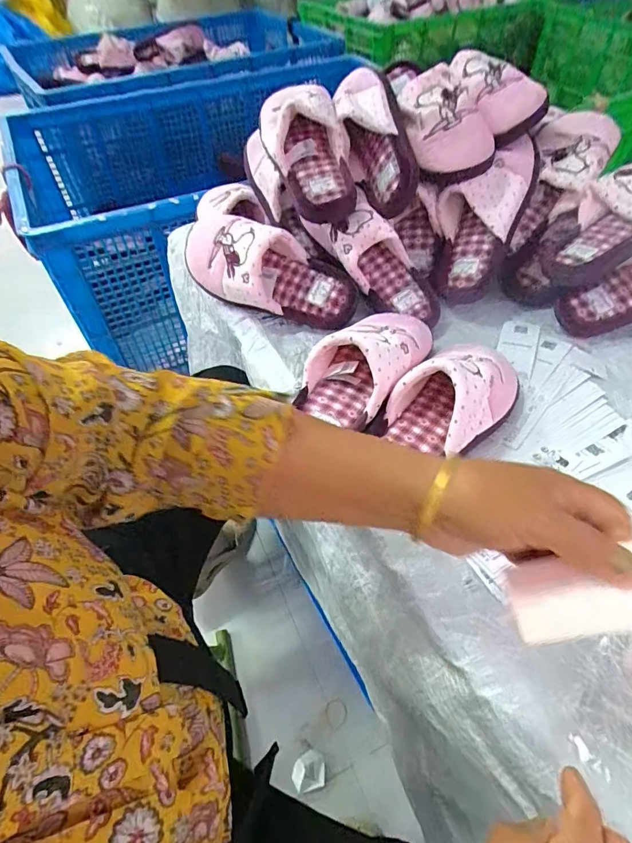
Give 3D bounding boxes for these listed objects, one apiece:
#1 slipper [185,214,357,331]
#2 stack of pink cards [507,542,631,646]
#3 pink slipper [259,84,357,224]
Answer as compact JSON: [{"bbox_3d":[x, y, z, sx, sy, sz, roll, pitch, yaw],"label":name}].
[{"bbox_3d":[-0.062,-0.195,0.566,0.241,0.093,0.096,22,54,0],"label":"slipper"},{"bbox_3d":[0.163,0.097,0.253,0.096,0.004,0.044,-19,49,20],"label":"stack of pink cards"},{"bbox_3d":[-0.006,-0.351,0.567,0.096,0.075,0.221,-17,79,-12],"label":"pink slipper"}]

